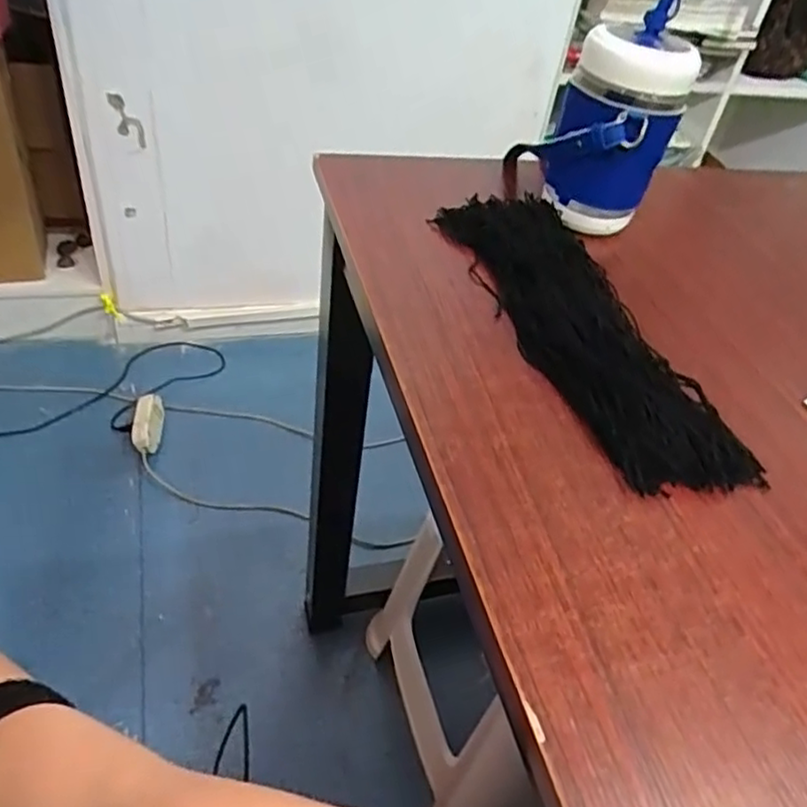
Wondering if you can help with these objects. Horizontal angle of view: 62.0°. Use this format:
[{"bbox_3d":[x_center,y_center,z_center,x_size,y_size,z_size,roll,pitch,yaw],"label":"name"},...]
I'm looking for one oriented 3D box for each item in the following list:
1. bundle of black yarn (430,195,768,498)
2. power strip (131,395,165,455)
[{"bbox_3d":[0.119,-0.058,0.453,0.087,0.032,0.294,-9,46,-18],"label":"bundle of black yarn"},{"bbox_3d":[-0.500,0.045,1.320,0.056,0.060,0.130,-4,44,-12],"label":"power strip"}]

